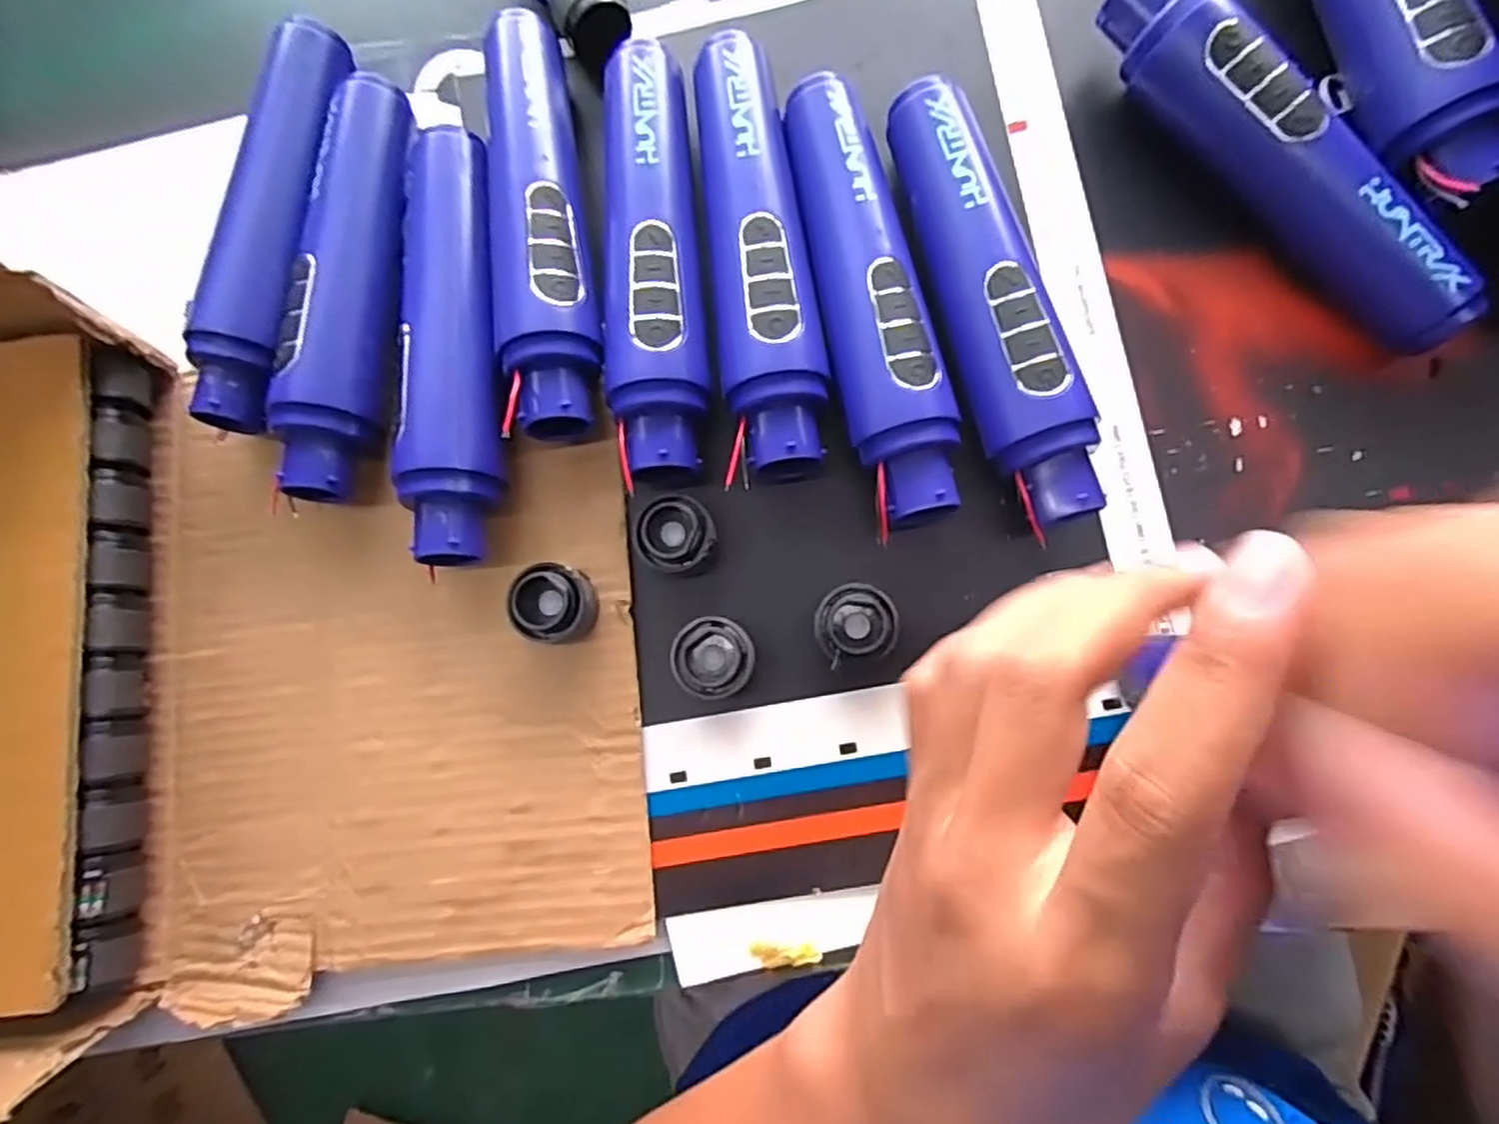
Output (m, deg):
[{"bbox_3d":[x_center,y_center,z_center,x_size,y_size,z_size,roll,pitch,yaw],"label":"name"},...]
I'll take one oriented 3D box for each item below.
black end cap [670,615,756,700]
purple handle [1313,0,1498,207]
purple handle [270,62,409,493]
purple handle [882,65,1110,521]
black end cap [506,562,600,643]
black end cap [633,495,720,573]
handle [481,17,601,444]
[{"bbox_3d":[-0.013,0.036,0.274,0.028,0.021,0.029,-5,83,4],"label":"black end cap"},{"bbox_3d":[0.237,-0.213,0.272,0.029,0.029,0.172,-15,82,2],"label":"purple handle"},{"bbox_3d":[-0.157,-0.111,0.292,0.033,0.035,0.173,2,83,5],"label":"purple handle"},{"bbox_3d":[0.091,-0.102,0.276,0.043,0.037,0.182,-16,82,3],"label":"purple handle"},{"bbox_3d":[-0.072,0.015,0.274,0.027,0.025,0.028,-1,83,5],"label":"black end cap"},{"bbox_3d":[-0.027,-0.010,0.279,0.028,0.027,0.026,-1,83,5],"label":"black end cap"},{"bbox_3d":[-0.080,-0.135,0.290,0.037,0.038,0.177,-8,83,4],"label":"handle"}]

